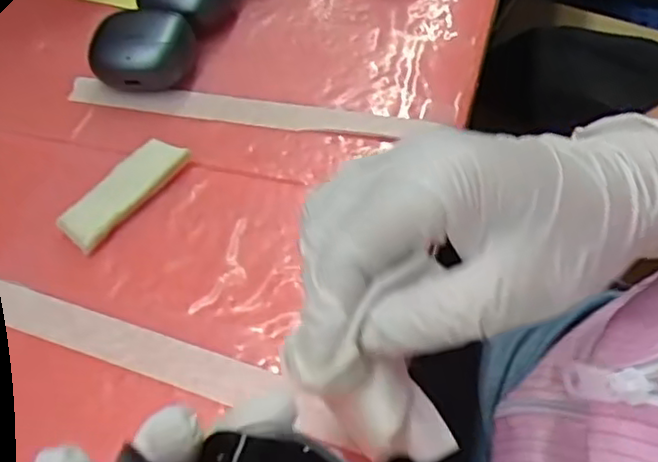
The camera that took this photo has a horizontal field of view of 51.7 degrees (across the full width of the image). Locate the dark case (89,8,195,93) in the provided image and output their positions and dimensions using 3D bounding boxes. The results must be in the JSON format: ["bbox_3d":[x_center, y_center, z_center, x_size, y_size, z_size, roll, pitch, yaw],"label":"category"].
[{"bbox_3d":[-0.103,-0.099,0.376,0.056,0.034,0.042,-17,56,-8],"label":"dark case"}]

